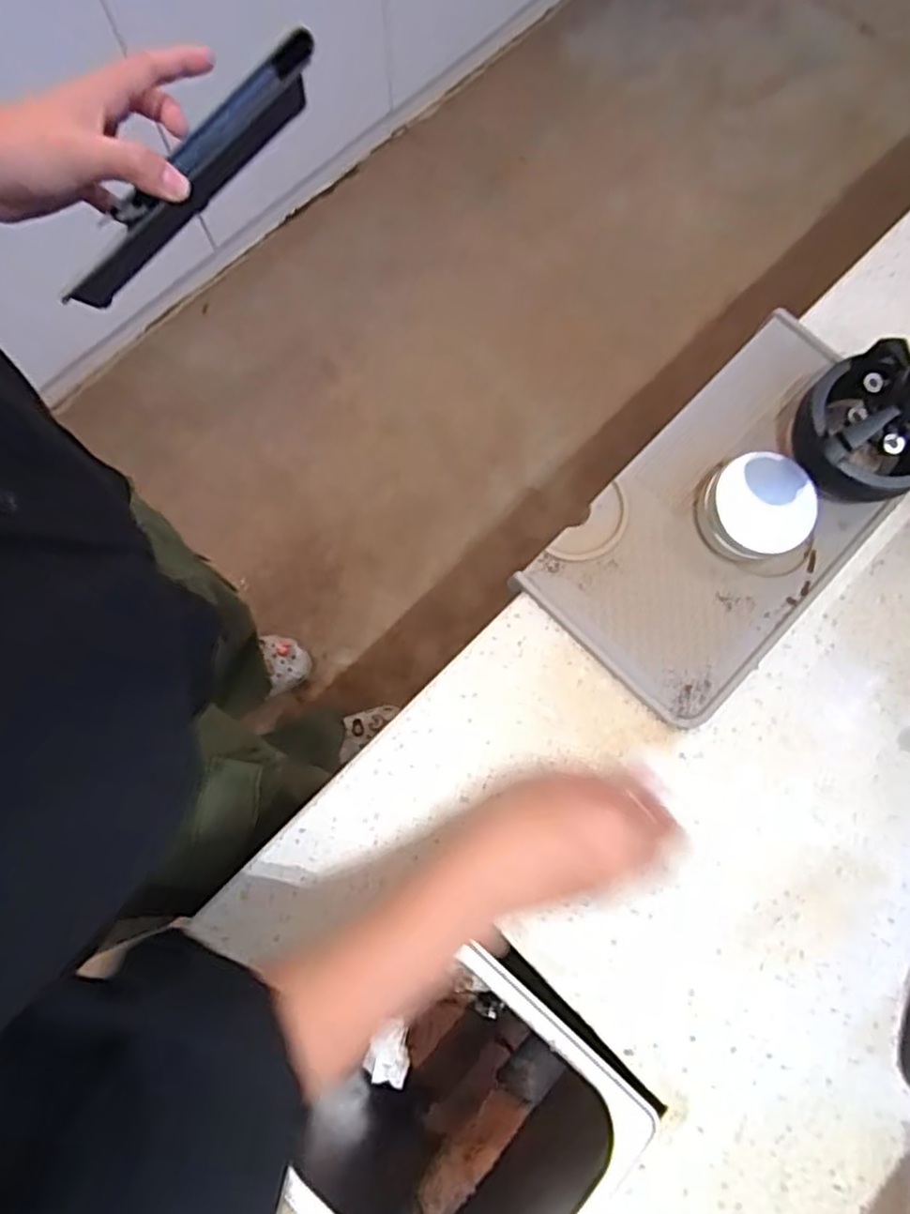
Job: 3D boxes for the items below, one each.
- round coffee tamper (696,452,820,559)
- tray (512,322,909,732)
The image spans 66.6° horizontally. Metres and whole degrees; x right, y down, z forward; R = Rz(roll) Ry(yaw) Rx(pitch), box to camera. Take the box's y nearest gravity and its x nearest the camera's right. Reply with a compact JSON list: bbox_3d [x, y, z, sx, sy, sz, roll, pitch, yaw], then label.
[{"bbox_3d":[0.188,-0.060,0.433,0.058,0.035,0.062,0,78,0],"label":"round coffee tamper"},{"bbox_3d":[0.182,-0.059,0.449,0.143,0.013,0.264,44,81,9],"label":"tray"}]

